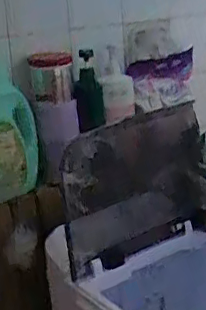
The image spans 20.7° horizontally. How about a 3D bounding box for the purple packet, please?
[{"bbox_3d":[0.170,-0.206,1.559,0.301,0.139,0.029,-21,4,-41],"label":"purple packet"}]

